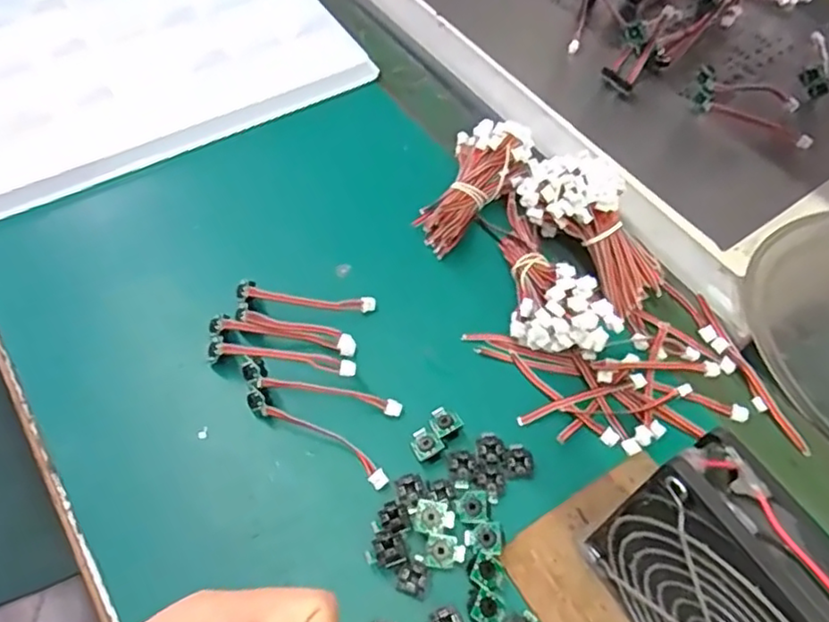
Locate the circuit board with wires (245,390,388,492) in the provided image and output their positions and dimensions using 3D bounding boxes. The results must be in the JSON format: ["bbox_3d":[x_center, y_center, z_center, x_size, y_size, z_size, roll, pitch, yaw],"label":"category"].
[{"bbox_3d":[-0.049,0.064,0.331,0.083,0.016,0.014,27,61,16],"label":"circuit board with wires"}]

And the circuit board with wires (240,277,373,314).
[{"bbox_3d":[-0.063,-0.008,0.374,0.079,0.019,0.010,1,58,0],"label":"circuit board with wires"}]

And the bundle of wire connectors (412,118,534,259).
[{"bbox_3d":[0.034,-0.083,0.410,0.046,0.024,0.098,34,82,19],"label":"bundle of wire connectors"}]

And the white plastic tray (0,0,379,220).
[{"bbox_3d":[-0.260,-0.212,0.505,0.358,0.017,0.286,-27,61,-19],"label":"white plastic tray"}]

